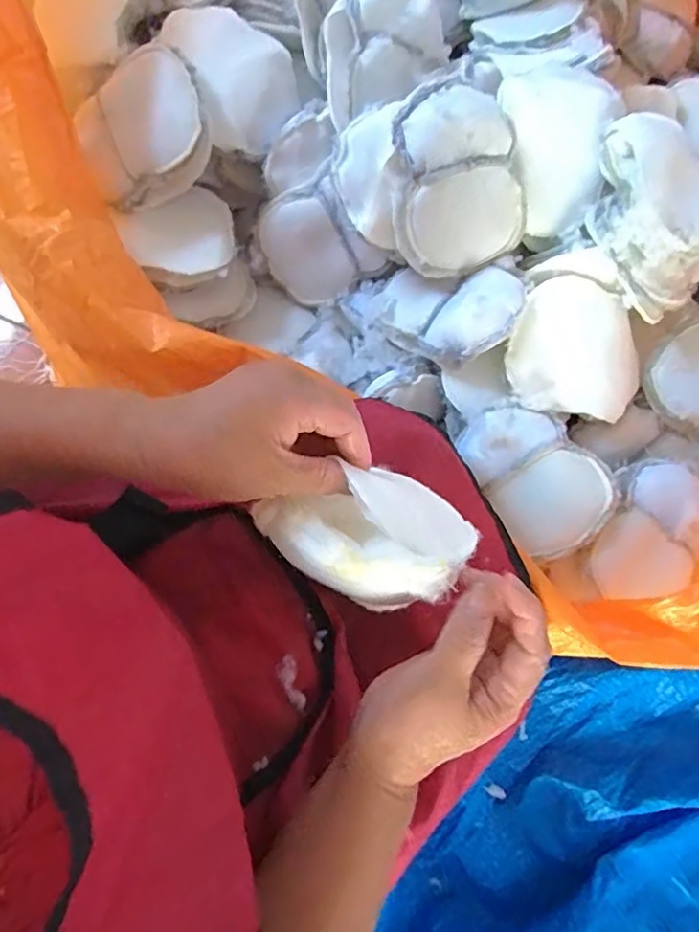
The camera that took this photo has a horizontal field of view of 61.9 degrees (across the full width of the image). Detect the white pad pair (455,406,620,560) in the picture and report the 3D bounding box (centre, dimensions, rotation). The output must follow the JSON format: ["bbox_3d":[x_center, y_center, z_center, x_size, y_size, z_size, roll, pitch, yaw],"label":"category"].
[{"bbox_3d":[0.203,0.010,0.635,0.122,0.032,0.168,-36,83,-8],"label":"white pad pair"}]

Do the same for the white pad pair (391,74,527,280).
[{"bbox_3d":[0.114,-0.289,0.599,0.141,0.031,0.179,-22,124,-4],"label":"white pad pair"}]

